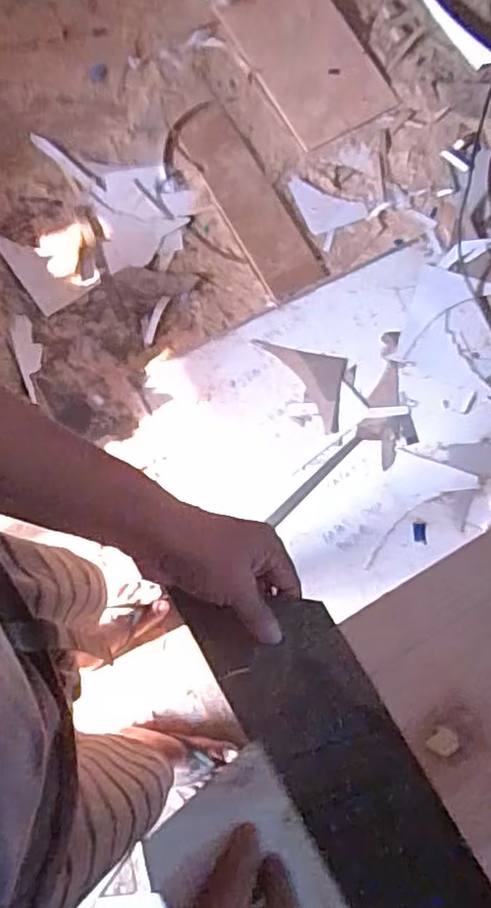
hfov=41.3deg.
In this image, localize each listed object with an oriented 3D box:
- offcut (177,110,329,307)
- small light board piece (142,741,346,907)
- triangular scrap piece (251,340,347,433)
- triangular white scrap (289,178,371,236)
[{"bbox_3d":[0.008,-0.584,1.504,0.135,0.017,0.495,-29,80,-4],"label":"offcut"},{"bbox_3d":[0.005,0.275,0.422,0.113,0.013,0.127,-21,75,-46],"label":"small light board piece"},{"bbox_3d":[0.112,-0.149,1.429,0.205,0.010,0.169,11,80,3],"label":"triangular scrap piece"},{"bbox_3d":[0.183,-0.569,1.529,0.191,0.016,0.109,21,76,0],"label":"triangular white scrap"}]

